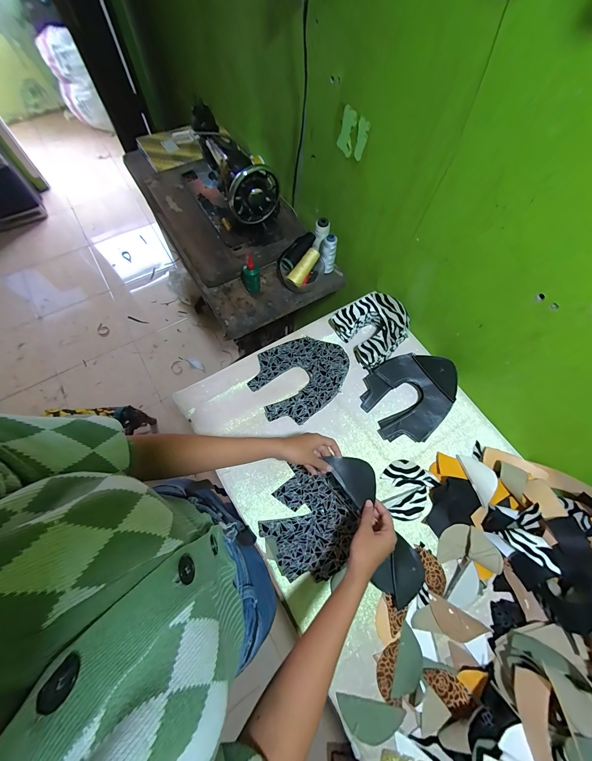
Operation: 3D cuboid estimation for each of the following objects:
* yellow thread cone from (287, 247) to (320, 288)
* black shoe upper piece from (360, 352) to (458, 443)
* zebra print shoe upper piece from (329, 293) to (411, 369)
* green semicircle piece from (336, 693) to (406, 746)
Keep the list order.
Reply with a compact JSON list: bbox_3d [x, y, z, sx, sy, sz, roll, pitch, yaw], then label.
[{"bbox_3d":[0.024,-0.310,0.786,0.041,0.039,0.112,39,92,15],"label":"yellow thread cone"},{"bbox_3d":[0.276,0.030,0.678,0.231,0.051,0.196,-33,72,-14],"label":"black shoe upper piece"},{"bbox_3d":[0.205,-0.138,0.732,0.161,0.076,0.164,-31,71,-15],"label":"zebra print shoe upper piece"},{"bbox_3d":[0.125,0.572,0.477,0.110,0.007,0.050,9,67,2],"label":"green semicircle piece"}]

